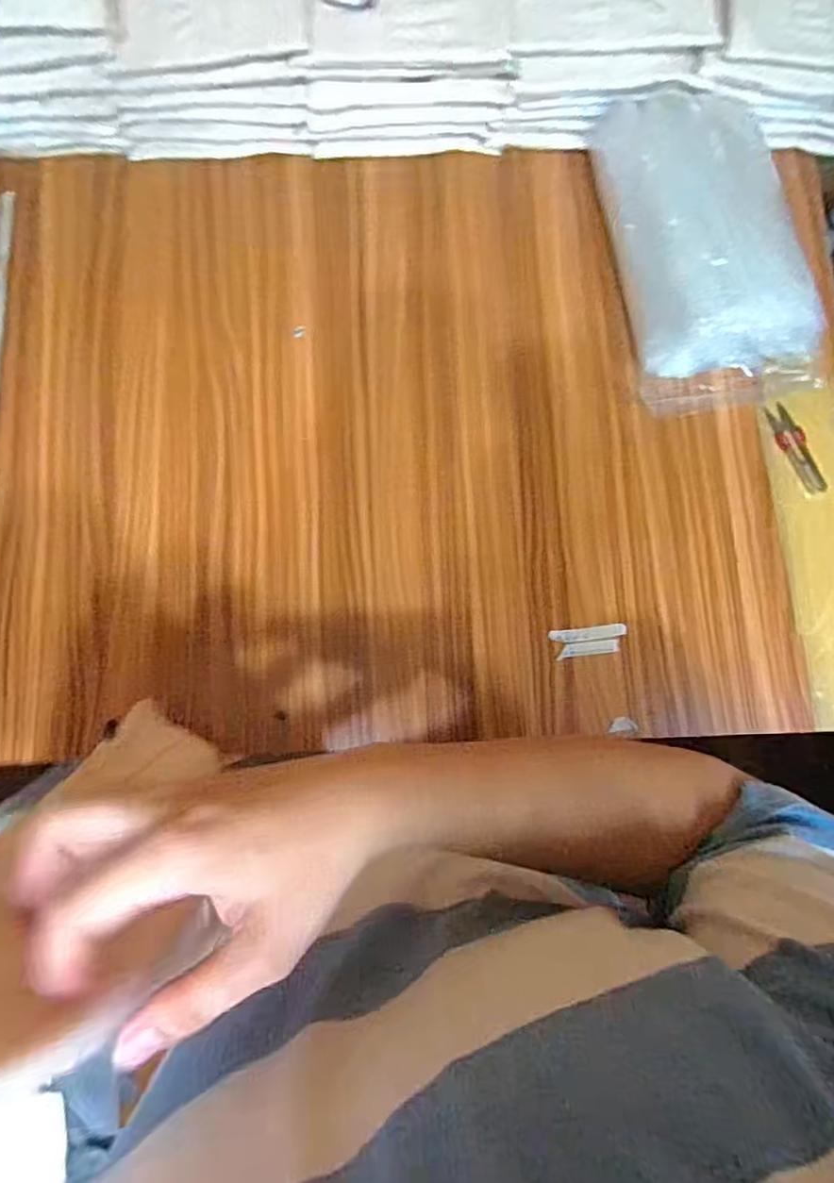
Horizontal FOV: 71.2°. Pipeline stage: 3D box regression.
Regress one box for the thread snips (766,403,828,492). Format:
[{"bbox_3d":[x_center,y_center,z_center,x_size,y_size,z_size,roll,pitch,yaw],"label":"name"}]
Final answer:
[{"bbox_3d":[0.402,-0.152,0.616,0.027,0.007,0.104,-18,82,-3],"label":"thread snips"}]

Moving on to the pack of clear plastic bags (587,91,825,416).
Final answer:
[{"bbox_3d":[0.307,-0.360,0.604,0.173,0.096,0.311,-10,81,-2],"label":"pack of clear plastic bags"}]

